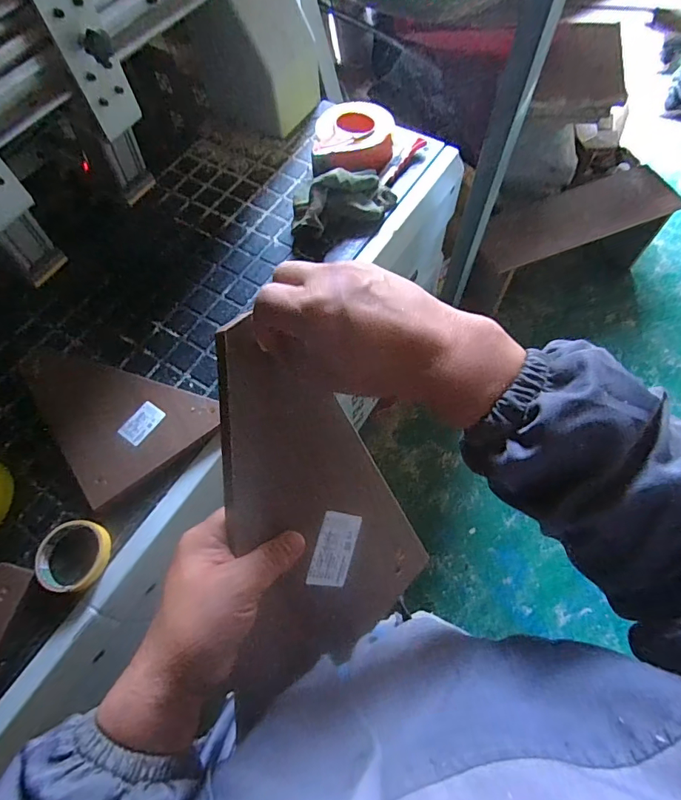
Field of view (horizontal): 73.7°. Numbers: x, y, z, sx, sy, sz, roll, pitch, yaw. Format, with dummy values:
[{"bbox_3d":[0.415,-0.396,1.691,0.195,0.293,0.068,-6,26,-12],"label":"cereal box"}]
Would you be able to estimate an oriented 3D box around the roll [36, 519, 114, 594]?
[{"bbox_3d":[-0.350,0.205,0.597,0.089,0.025,0.088,-1,65,2],"label":"roll"}]

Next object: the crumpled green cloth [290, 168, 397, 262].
[{"bbox_3d":[0.007,-0.341,0.800,0.200,0.082,0.147,-13,65,-4],"label":"crumpled green cloth"}]

